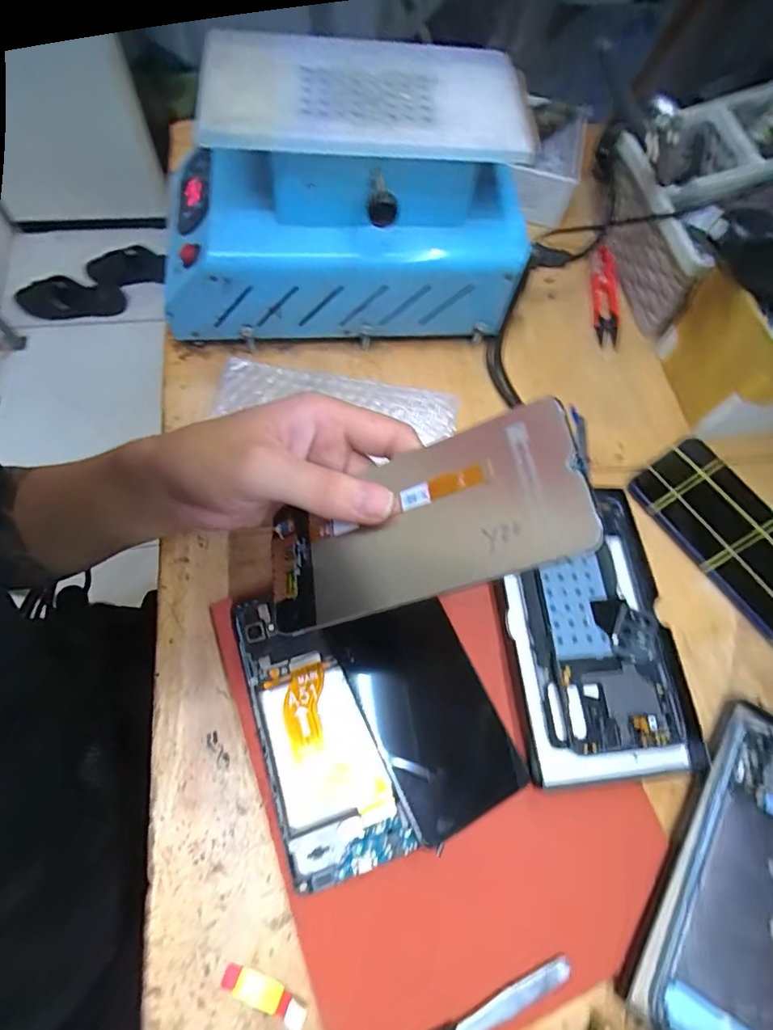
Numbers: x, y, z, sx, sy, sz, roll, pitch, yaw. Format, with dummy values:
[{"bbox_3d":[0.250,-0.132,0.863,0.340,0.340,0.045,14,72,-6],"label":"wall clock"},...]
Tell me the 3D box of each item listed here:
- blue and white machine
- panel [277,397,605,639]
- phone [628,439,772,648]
[{"bbox_3d":[-0.030,-0.211,0.351,0.249,0.143,0.127,0,69,-5],"label":"blue and white machine"},{"bbox_3d":[0.010,0.006,0.230,0.152,0.006,0.069,-21,62,25],"label":"panel"},{"bbox_3d":[0.244,0.021,0.344,0.073,0.013,0.156,-34,75,-16],"label":"phone"}]

